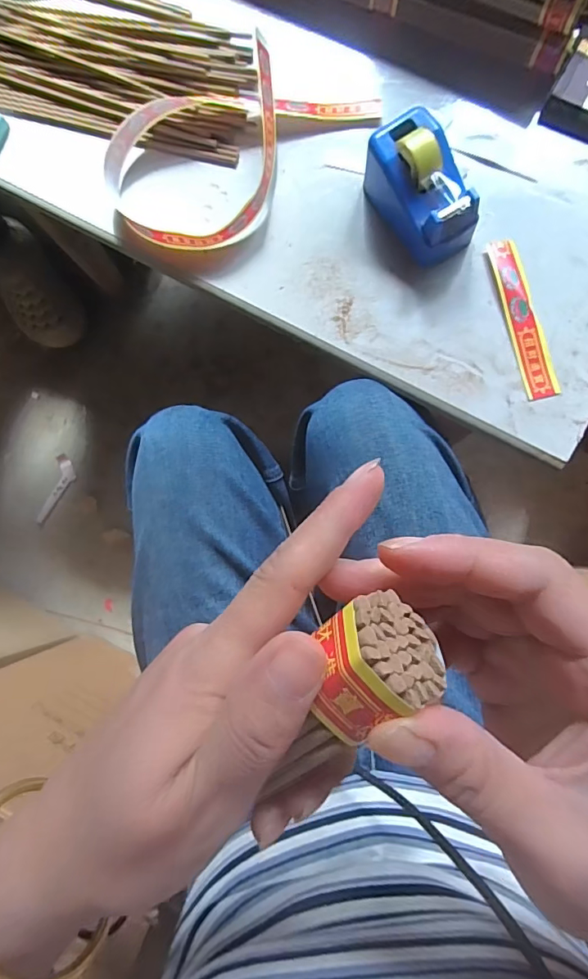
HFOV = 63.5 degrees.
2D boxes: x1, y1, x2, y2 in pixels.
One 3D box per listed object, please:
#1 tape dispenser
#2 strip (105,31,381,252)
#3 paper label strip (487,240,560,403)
[{"bbox_3d":[0.102,-0.240,0.380,0.055,0.059,0.103,-33,84,3],"label":"tape dispenser"},{"bbox_3d":[-0.058,-0.311,0.420,0.229,0.030,0.142,-43,83,2],"label":"strip"},{"bbox_3d":[0.187,-0.141,0.390,0.024,0.004,0.136,-14,85,5],"label":"paper label strip"}]

